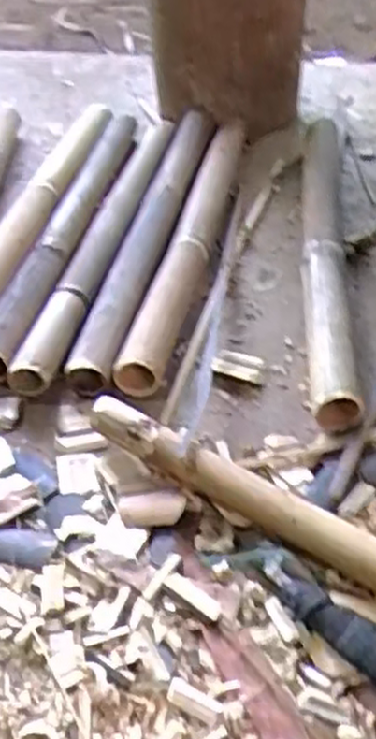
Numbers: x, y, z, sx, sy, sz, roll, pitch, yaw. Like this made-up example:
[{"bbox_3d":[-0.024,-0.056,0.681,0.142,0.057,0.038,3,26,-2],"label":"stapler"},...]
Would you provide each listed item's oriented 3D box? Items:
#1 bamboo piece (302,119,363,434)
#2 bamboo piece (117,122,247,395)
[{"bbox_3d":[0.178,-0.164,0.967,0.056,0.058,0.638,0,43,7],"label":"bamboo piece"},{"bbox_3d":[0.011,-0.192,1.024,0.057,0.054,0.613,6,44,14],"label":"bamboo piece"}]

